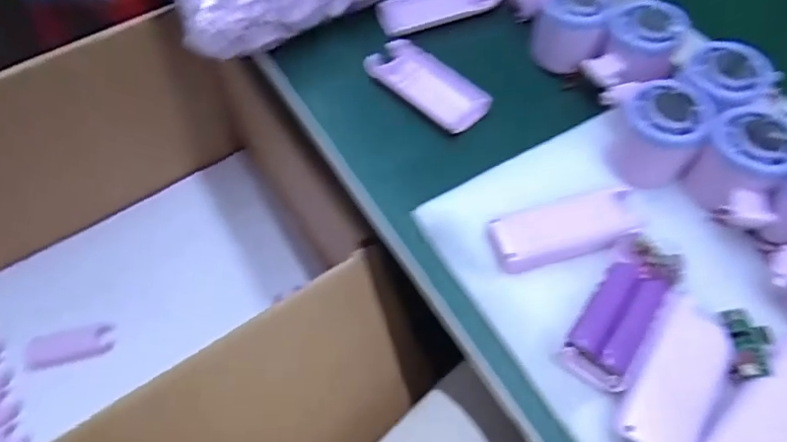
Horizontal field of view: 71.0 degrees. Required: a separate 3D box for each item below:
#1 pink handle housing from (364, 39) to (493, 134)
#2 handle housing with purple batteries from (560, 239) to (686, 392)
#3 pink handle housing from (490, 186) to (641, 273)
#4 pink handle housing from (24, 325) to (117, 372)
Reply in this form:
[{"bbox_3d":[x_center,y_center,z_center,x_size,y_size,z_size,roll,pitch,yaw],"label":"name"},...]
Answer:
[{"bbox_3d":[0.028,-0.113,0.461,0.049,0.013,0.106,-39,65,-20],"label":"pink handle housing"},{"bbox_3d":[0.143,0.056,0.345,0.040,0.025,0.095,29,64,19],"label":"handle housing with purple batteries"},{"bbox_3d":[0.115,0.007,0.378,0.096,0.020,0.038,-12,59,-5],"label":"pink handle housing"},{"bbox_3d":[-0.424,0.164,0.726,0.102,0.026,0.036,-12,57,-26],"label":"pink handle housing"}]

